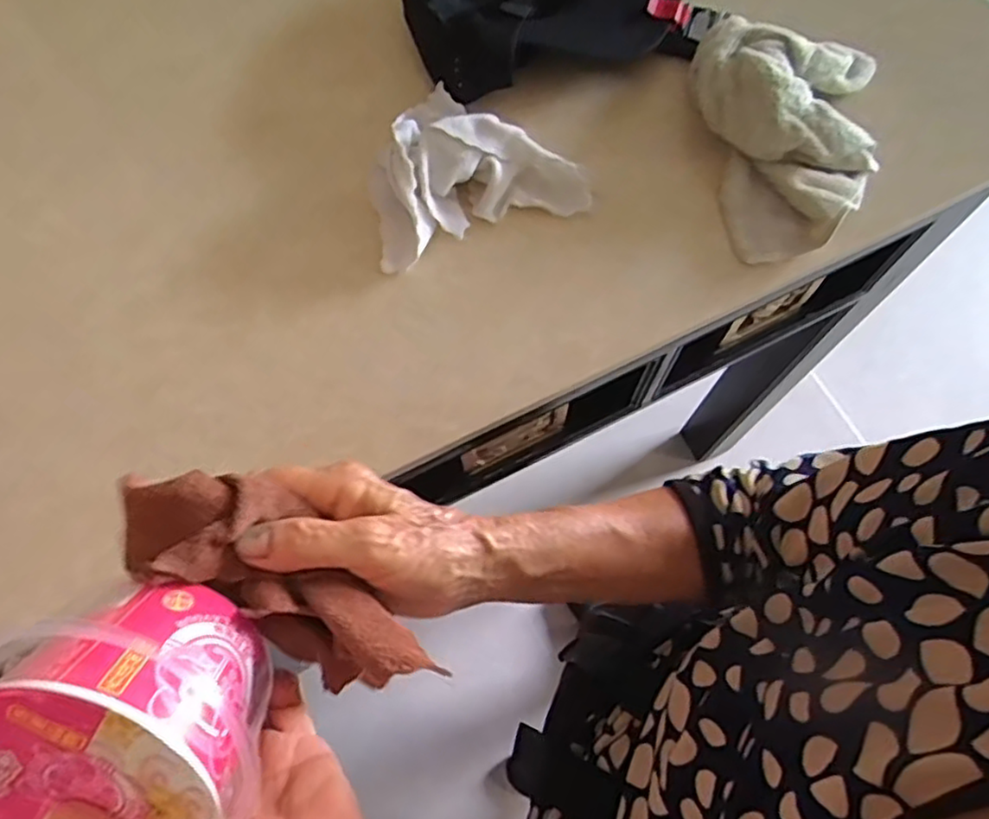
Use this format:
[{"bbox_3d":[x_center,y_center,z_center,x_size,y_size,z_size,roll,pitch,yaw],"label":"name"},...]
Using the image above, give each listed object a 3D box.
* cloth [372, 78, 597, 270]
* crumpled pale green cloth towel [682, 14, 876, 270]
[{"bbox_3d":[-0.024,-0.185,0.495,0.149,0.046,0.129,-20,70,-6],"label":"cloth"},{"bbox_3d":[0.210,-0.201,0.489,0.134,0.054,0.189,6,69,4],"label":"crumpled pale green cloth towel"}]

